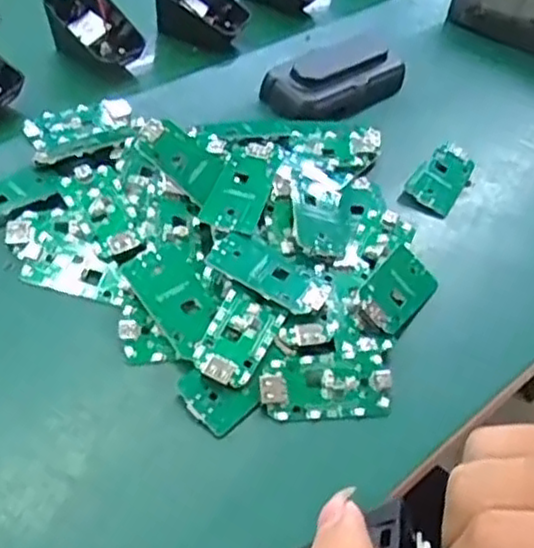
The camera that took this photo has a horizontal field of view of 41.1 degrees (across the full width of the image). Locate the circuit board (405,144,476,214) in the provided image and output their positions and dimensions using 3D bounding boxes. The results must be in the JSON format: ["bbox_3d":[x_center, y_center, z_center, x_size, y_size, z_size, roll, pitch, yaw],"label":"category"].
[{"bbox_3d":[0.114,-0.063,0.459,0.032,0.005,0.061,40,53,6],"label":"circuit board"}]

